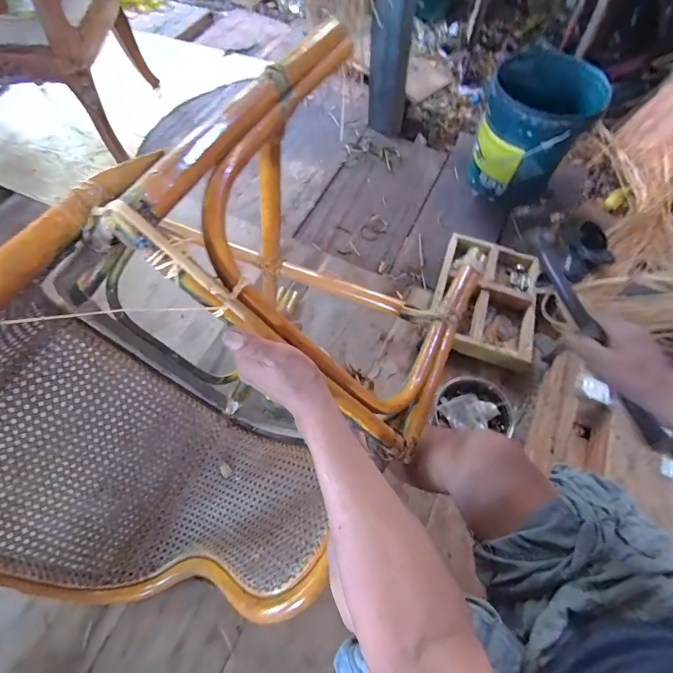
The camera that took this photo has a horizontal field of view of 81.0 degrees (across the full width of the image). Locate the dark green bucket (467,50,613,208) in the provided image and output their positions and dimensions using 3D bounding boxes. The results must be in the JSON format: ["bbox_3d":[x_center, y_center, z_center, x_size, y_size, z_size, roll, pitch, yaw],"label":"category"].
[{"bbox_3d":[0.581,-0.622,1.179,0.268,0.330,0.340,28,66,15],"label":"dark green bucket"}]

